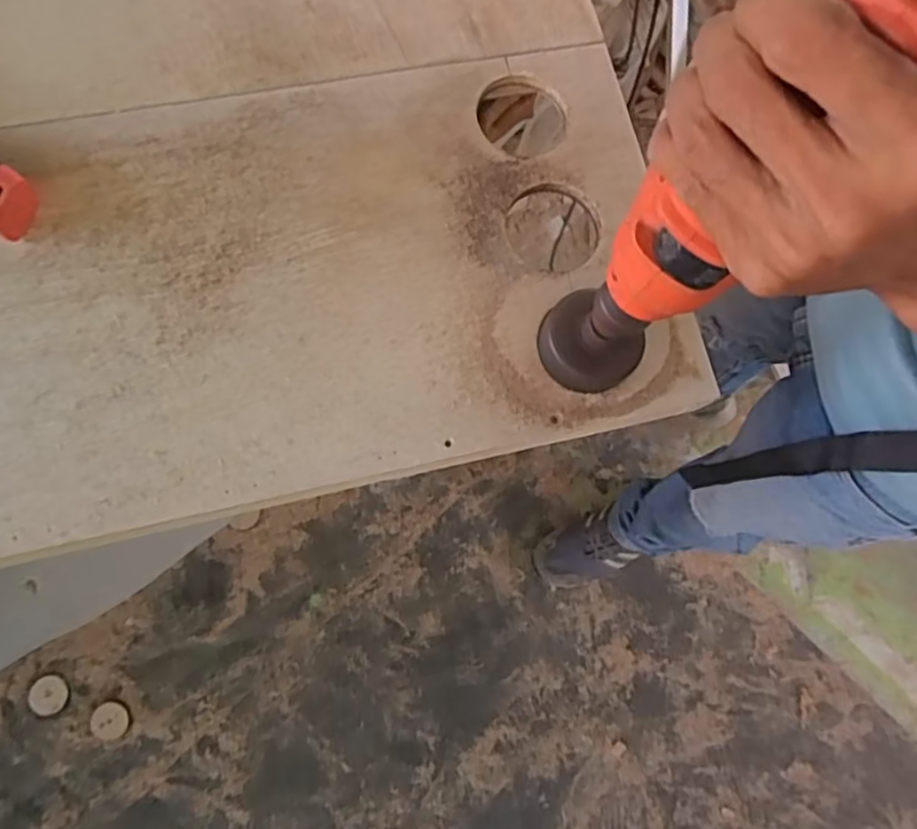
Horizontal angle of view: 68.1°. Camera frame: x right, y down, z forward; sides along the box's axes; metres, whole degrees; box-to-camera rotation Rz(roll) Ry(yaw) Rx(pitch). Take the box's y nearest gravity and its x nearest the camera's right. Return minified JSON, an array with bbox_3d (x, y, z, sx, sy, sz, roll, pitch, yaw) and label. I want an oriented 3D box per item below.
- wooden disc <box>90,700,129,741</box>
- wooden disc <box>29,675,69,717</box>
[{"bbox_3d":[-0.552,0.485,1.074,0.057,0.004,0.057,1,75,-4],"label":"wooden disc"},{"bbox_3d":[-0.650,0.445,1.078,0.058,0.006,0.057,1,75,-4],"label":"wooden disc"}]

